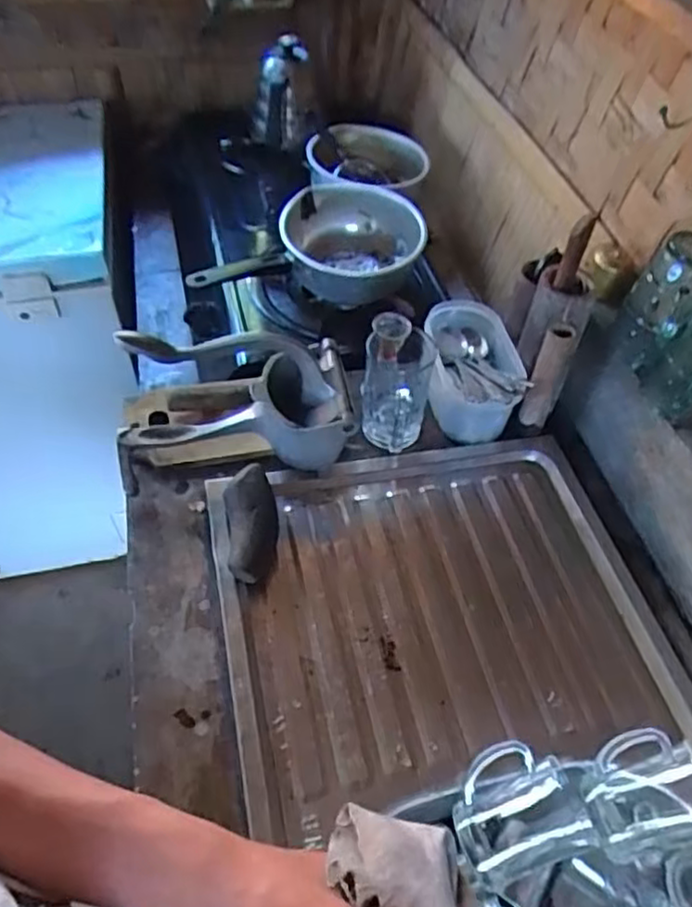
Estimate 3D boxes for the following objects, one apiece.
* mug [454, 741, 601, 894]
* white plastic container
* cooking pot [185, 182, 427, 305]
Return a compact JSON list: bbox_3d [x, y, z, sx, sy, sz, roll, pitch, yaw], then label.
[{"bbox_3d":[0.140,0.288,0.541,0.101,0.068,0.086,-14,53,-14],"label":"mug"},{"bbox_3d":[0.149,-0.099,0.798,0.110,0.084,0.174,7,50,0],"label":"white plastic container"},{"bbox_3d":[-0.053,-0.283,0.927,0.316,0.083,0.202,-7,51,-11],"label":"cooking pot"}]

